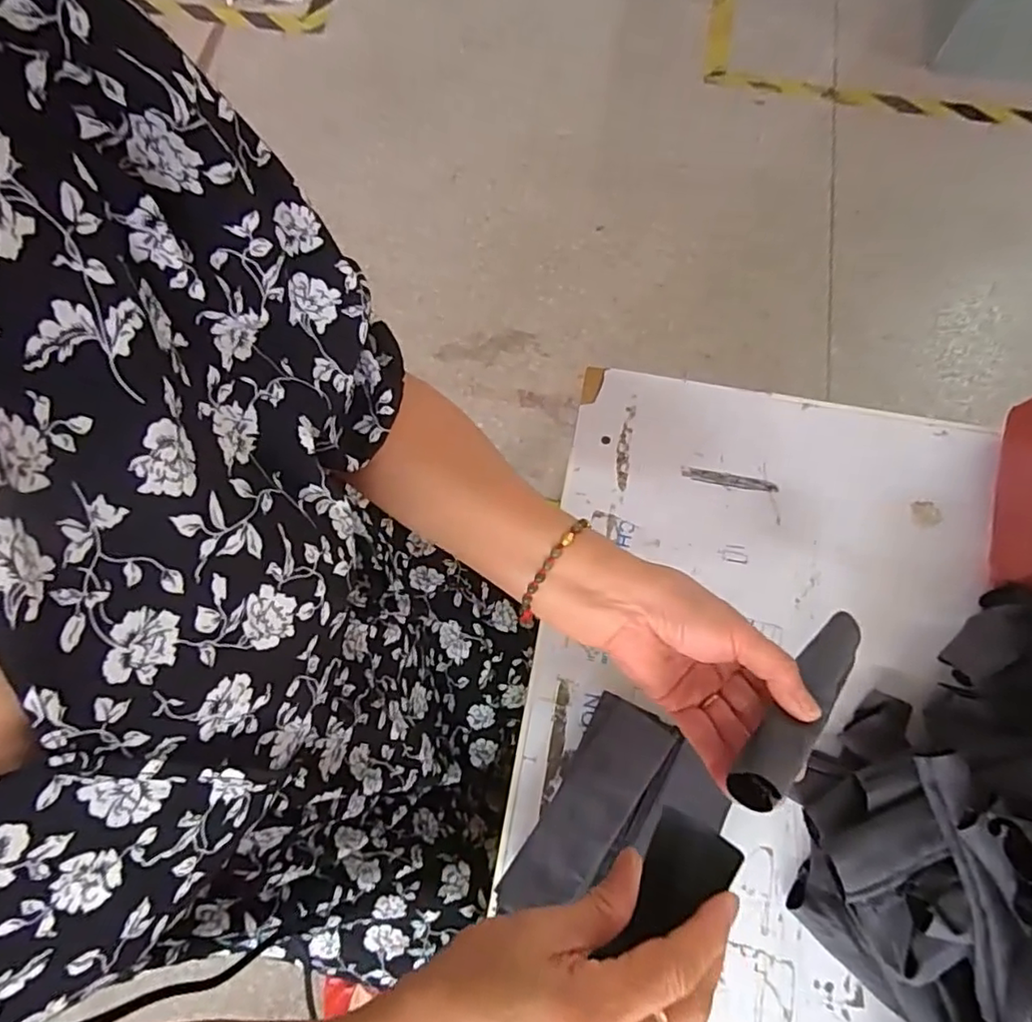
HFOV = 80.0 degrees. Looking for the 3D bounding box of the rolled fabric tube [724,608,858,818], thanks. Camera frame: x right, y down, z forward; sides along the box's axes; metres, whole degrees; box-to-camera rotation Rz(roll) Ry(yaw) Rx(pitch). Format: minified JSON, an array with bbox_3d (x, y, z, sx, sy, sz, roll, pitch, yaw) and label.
[{"bbox_3d":[0.165,0.108,0.353,0.028,0.028,0.149,46,48,14],"label":"rolled fabric tube"}]

